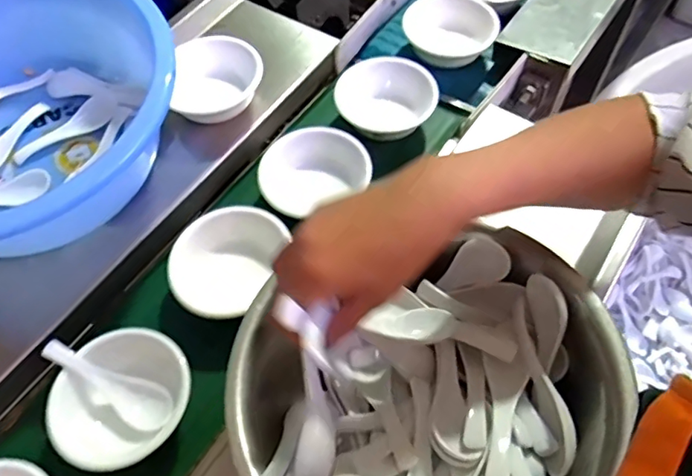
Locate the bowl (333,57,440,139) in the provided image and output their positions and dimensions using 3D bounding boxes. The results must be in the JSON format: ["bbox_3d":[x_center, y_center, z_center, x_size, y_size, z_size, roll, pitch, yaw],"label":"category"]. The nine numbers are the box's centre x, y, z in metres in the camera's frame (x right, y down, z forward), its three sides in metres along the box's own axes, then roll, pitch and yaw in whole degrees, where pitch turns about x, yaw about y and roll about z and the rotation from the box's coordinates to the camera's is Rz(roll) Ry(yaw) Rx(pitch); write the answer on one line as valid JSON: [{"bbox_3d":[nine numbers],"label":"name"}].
[{"bbox_3d":[0.047,-0.156,0.627,0.114,0.044,0.099,-6,58,0],"label":"bowl"}]

